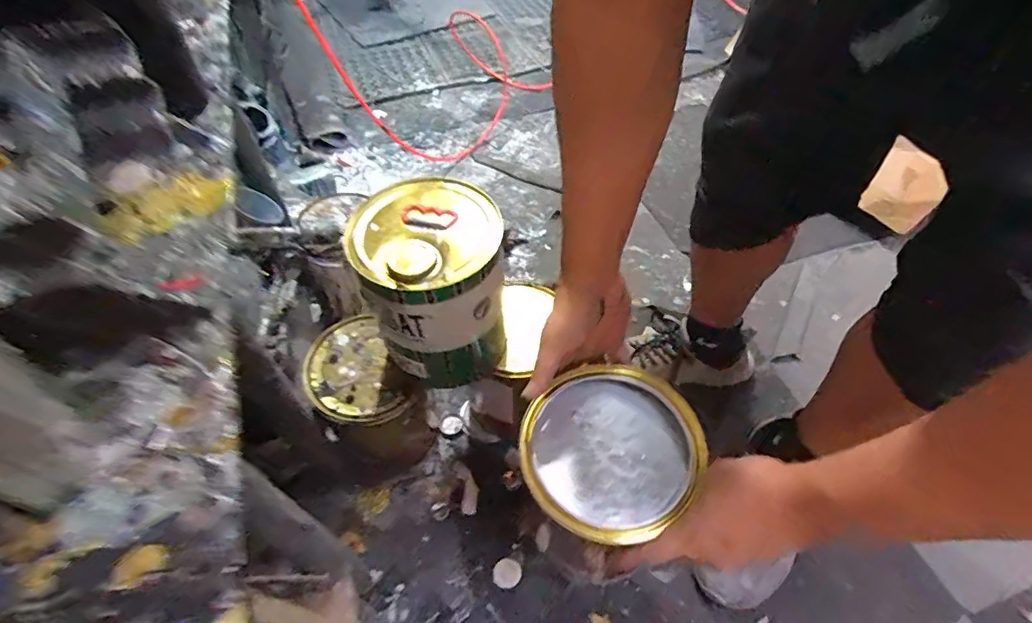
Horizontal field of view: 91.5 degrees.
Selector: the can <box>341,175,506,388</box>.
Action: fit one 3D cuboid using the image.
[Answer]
[{"bbox_3d":[-0.100,-0.023,0.606,0.150,0.200,0.160,-29,58,-20],"label":"can"}]

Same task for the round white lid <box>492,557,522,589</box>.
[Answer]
[{"bbox_3d":[-0.013,0.362,0.696,0.039,0.004,0.038,0,53,0],"label":"round white lid"}]

